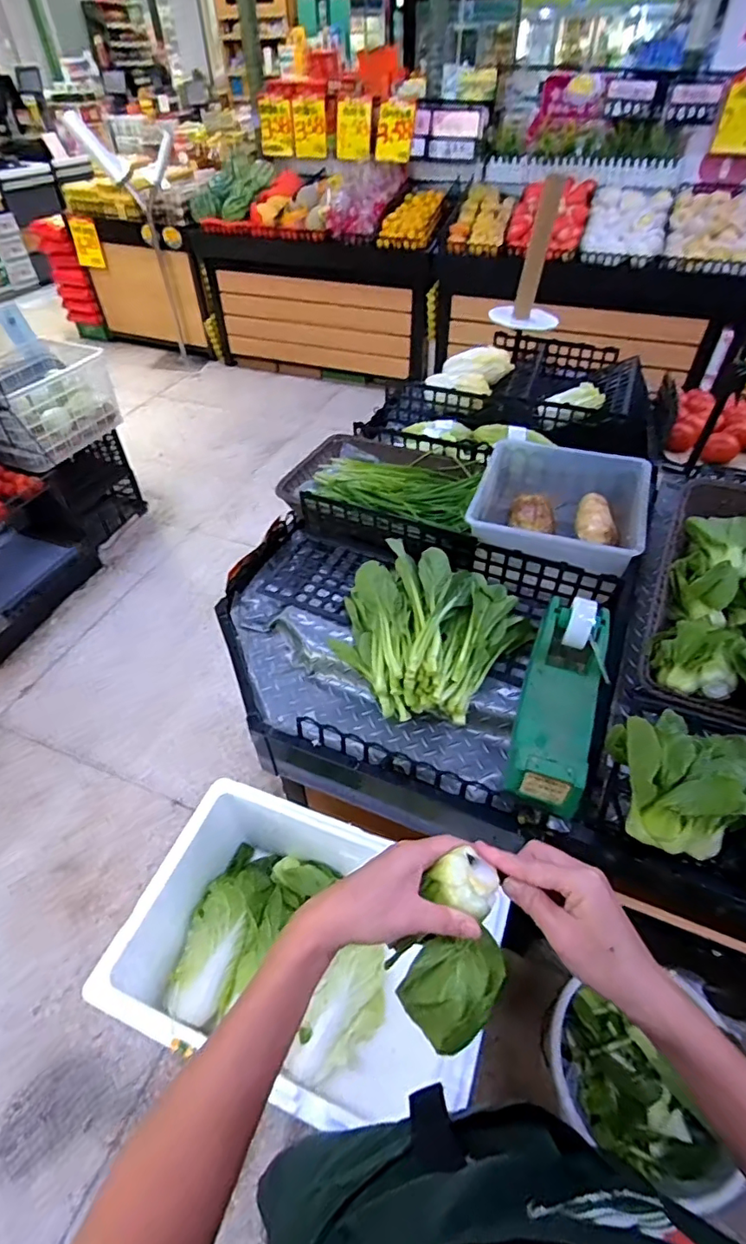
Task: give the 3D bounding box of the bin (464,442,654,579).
[{"bbox_3d":[0.364,-0.212,1.093,0.317,0.131,0.338,15,49,15],"label":"bin"}]

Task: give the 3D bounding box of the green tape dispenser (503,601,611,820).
[{"bbox_3d":[0.283,0.108,0.814,0.105,0.110,0.311,16,49,16],"label":"green tape dispenser"}]

